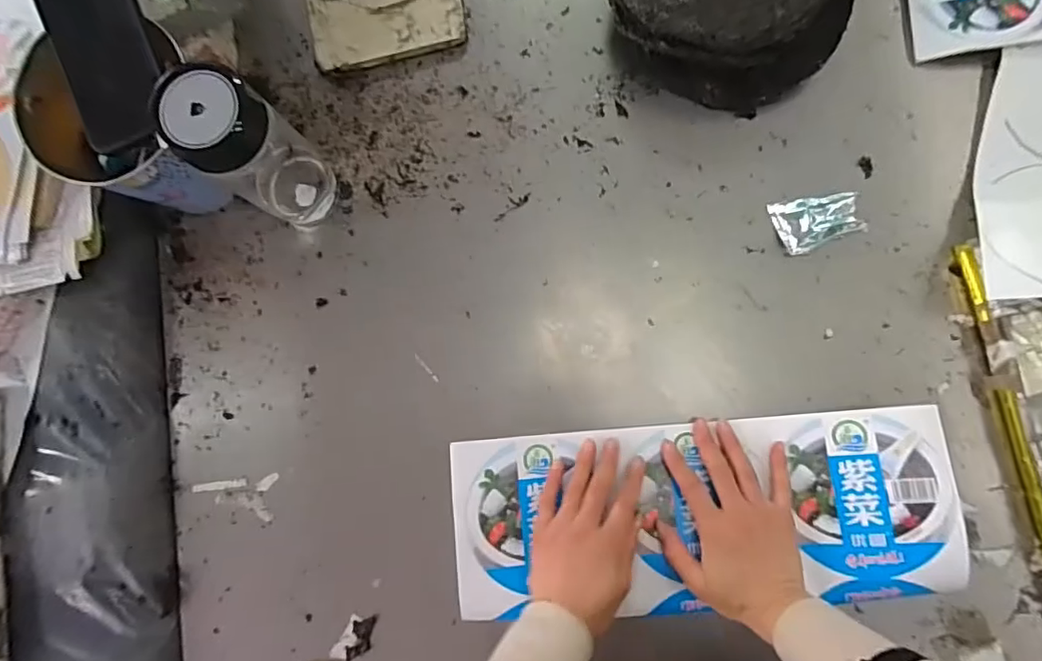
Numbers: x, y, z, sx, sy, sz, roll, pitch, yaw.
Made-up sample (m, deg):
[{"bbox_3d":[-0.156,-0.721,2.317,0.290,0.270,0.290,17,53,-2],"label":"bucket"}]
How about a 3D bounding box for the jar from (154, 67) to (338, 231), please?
[{"bbox_3d":[-0.228,-0.149,0.498,0.065,0.188,0.071,-1,83,5],"label":"jar"}]

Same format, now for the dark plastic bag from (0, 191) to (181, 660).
[{"bbox_3d":[-0.412,0.163,0.549,0.150,0.044,0.588,-4,83,4],"label":"dark plastic bag"}]

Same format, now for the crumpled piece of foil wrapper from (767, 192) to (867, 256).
[{"bbox_3d":[0.282,-0.104,0.540,0.076,0.014,0.051,-15,82,3],"label":"crumpled piece of foil wrapper"}]

